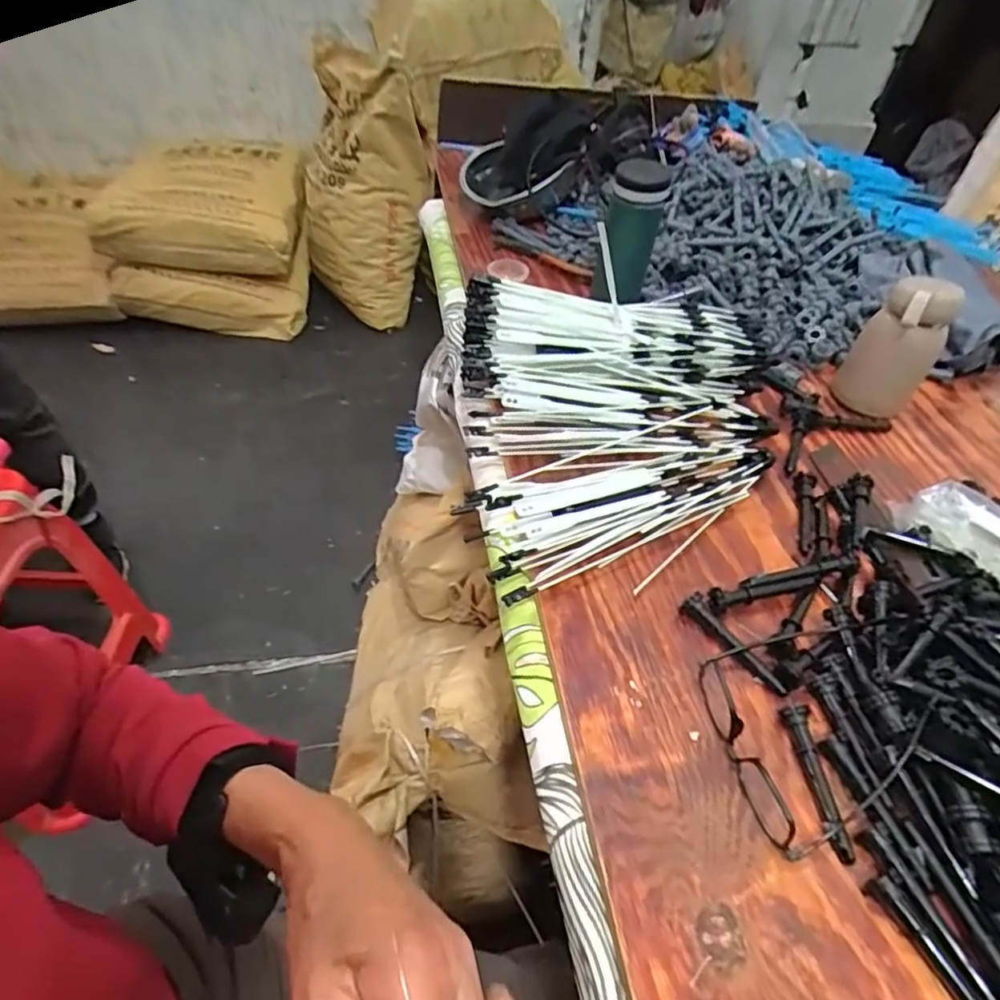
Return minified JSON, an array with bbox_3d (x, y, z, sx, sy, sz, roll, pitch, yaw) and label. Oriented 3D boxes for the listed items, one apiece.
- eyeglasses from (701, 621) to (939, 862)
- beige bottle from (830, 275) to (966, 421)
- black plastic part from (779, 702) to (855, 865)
[{"bbox_3d":[0.215,0.145,0.419,0.138,0.034,0.127,-10,48,-17],"label":"eyeglasses"},{"bbox_3d":[0.428,-0.166,0.674,0.080,0.136,0.069,33,51,23],"label":"beige bottle"},{"bbox_3d":[0.209,0.178,0.405,0.020,0.014,0.098,2,46,-6],"label":"black plastic part"}]

